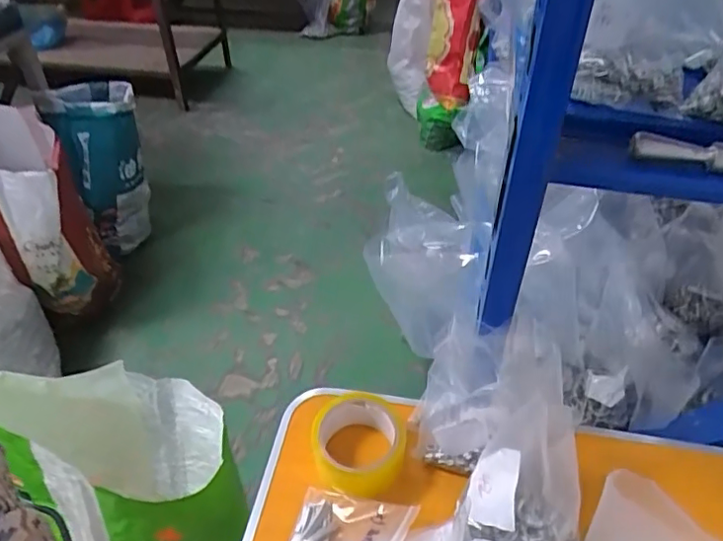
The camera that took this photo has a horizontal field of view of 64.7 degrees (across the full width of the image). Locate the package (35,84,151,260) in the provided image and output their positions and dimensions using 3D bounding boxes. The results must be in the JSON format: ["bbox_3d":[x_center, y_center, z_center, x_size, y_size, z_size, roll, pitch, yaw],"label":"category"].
[{"bbox_3d":[-0.744,-0.310,1.676,0.237,0.443,0.231,-15,43,-16],"label":"package"}]

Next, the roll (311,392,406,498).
[{"bbox_3d":[-0.004,0.176,0.602,0.097,0.045,0.104,0,41,0],"label":"roll"}]

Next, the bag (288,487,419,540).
[{"bbox_3d":[-0.014,0.250,0.543,0.111,0.021,0.078,-2,33,30],"label":"bag"}]

